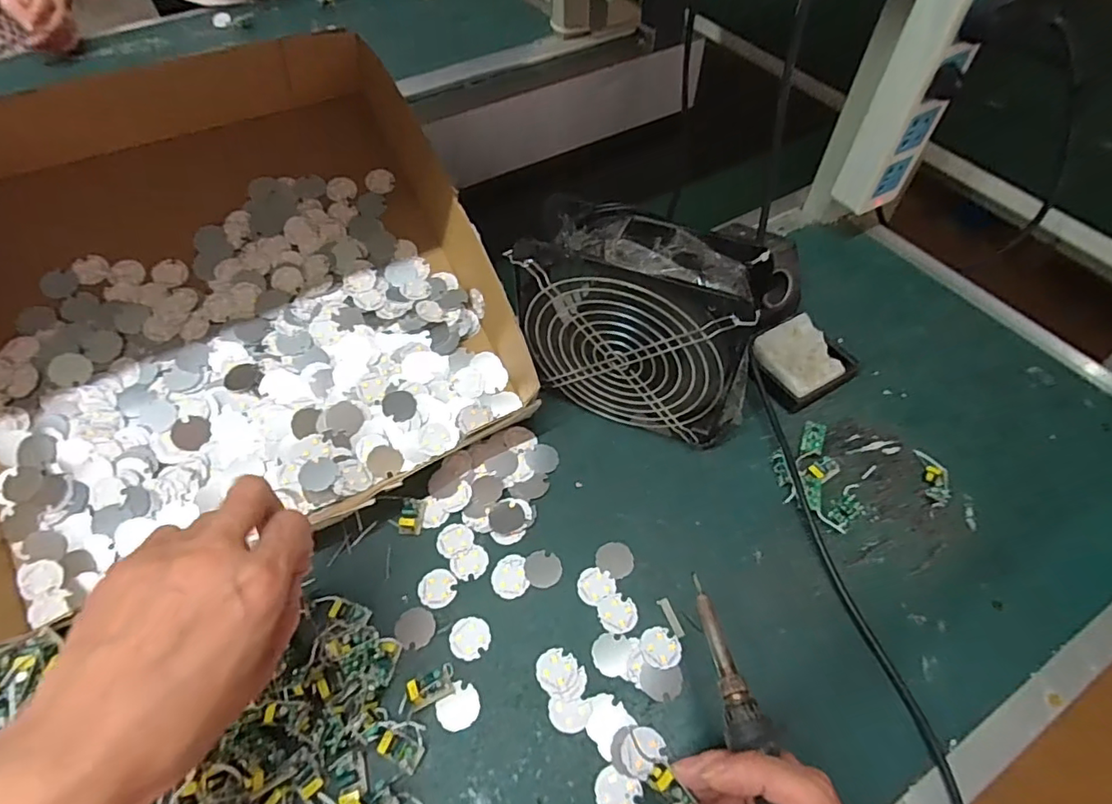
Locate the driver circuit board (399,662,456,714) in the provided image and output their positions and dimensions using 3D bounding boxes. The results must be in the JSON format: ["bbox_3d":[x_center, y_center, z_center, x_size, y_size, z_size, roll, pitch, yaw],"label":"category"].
[{"bbox_3d":[-0.074,0.166,0.330,0.032,0.012,0.016,-23,58,-16],"label":"driver circuit board"}]

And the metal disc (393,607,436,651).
[{"bbox_3d":[-0.088,0.141,0.355,0.024,0.004,0.024,0,55,0],"label":"metal disc"}]

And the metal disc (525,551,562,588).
[{"bbox_3d":[-0.008,0.108,0.373,0.023,0.004,0.024,0,55,0],"label":"metal disc"}]

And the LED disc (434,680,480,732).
[{"bbox_3d":[-0.056,0.175,0.328,0.023,0.004,0.025,0,55,0],"label":"LED disc"}]

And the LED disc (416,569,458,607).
[{"bbox_3d":[-0.077,0.120,0.368,0.024,0.004,0.025,0,55,0],"label":"LED disc"}]

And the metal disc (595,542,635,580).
[{"bbox_3d":[0.039,0.103,0.376,0.024,0.004,0.023,0,55,0],"label":"metal disc"}]

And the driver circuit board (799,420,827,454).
[{"bbox_3d":[0.188,0.026,0.416,0.015,0.004,0.025,5,69,32],"label":"driver circuit board"}]

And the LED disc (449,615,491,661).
[{"bbox_3d":[-0.053,0.144,0.349,0.024,0.004,0.025,0,55,0],"label":"LED disc"}]

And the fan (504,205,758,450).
[{"bbox_3d":[0.056,-0.049,0.391,0.161,0.148,0.064,18,57,12],"label":"fan"}]

